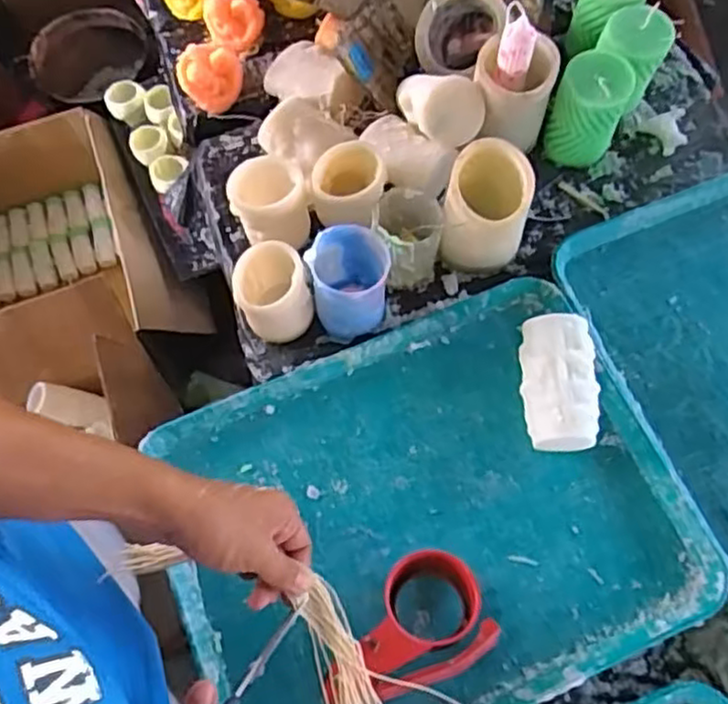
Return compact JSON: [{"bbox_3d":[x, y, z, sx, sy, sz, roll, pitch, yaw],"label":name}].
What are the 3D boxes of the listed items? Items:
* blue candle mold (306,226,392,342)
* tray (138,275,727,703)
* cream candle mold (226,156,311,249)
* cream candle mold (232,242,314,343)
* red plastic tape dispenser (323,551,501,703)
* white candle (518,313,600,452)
[{"bbox_3d":[-0.011,-0.063,0.678,0.072,0.098,0.075,-13,68,-3],"label":"blue candle mold"},{"bbox_3d":[0.049,0.149,0.628,0.433,0.022,0.345,-22,68,-6],"label":"tray"},{"bbox_3d":[-0.095,-0.149,0.713,0.072,0.087,0.067,-1,68,3],"label":"cream candle mold"},{"bbox_3d":[-0.087,-0.053,0.680,0.069,0.085,0.064,-1,68,3],"label":"cream candle mold"},{"bbox_3d":[0.031,0.227,0.578,0.142,0.067,0.094,-20,68,-5],"label":"red plastic tape dispenser"},{"bbox_3d":[0.180,0.028,0.652,0.064,0.065,0.120,-1,68,3],"label":"white candle"}]

